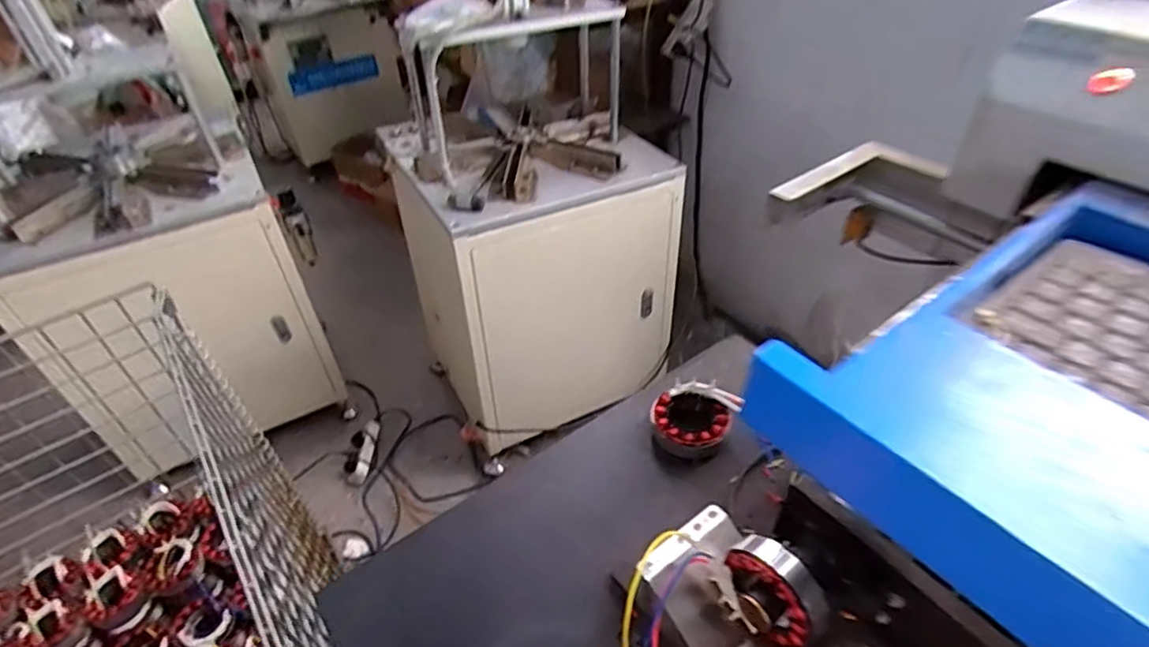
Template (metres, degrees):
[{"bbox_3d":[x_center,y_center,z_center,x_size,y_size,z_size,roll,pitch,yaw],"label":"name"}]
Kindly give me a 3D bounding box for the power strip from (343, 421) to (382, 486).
[{"bbox_3d":[-0.570,0.343,1.663,0.074,0.064,0.195,-1,41,2],"label":"power strip"}]

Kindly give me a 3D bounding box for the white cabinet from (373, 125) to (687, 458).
[{"bbox_3d":[-0.099,-0.139,1.579,0.538,0.624,0.512,-23,45,-21],"label":"white cabinet"}]

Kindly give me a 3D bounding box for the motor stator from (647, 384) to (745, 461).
[{"bbox_3d":[0.132,0.111,0.699,0.089,0.037,0.085,24,48,28],"label":"motor stator"}]

